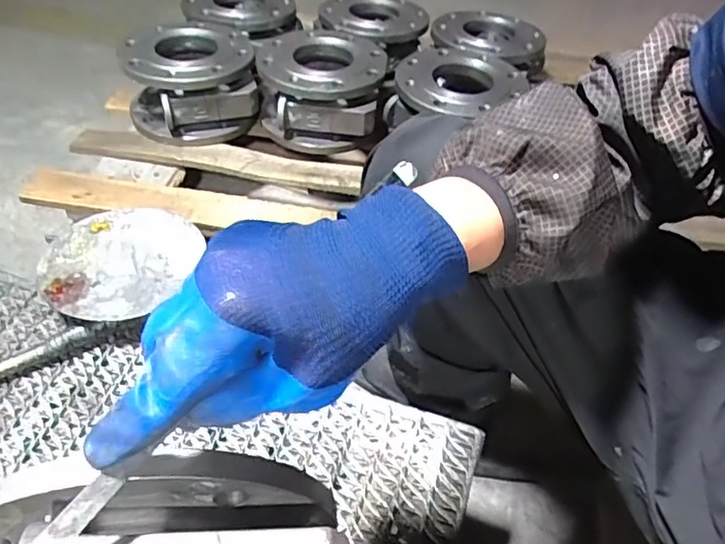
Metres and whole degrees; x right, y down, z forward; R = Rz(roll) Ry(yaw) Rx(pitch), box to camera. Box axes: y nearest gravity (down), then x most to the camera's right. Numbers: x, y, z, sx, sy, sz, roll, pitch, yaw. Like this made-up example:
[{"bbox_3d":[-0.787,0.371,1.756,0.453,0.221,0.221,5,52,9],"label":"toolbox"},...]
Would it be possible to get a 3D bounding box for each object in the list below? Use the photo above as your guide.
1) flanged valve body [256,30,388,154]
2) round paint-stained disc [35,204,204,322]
[{"bbox_3d":[-0.071,-0.320,0.978,0.209,0.131,0.209,1,47,-4],"label":"flanged valve body"},{"bbox_3d":[-0.265,-0.018,0.605,0.150,0.013,0.166,25,50,17],"label":"round paint-stained disc"}]

